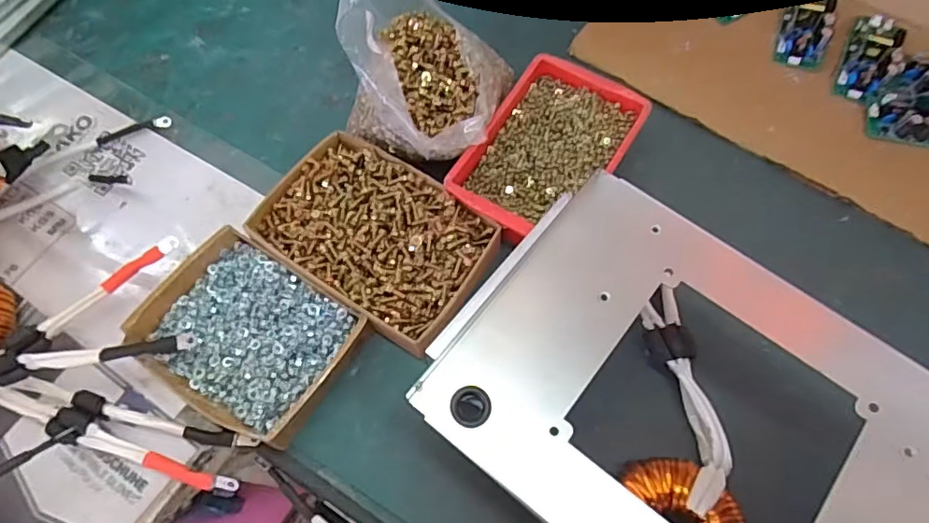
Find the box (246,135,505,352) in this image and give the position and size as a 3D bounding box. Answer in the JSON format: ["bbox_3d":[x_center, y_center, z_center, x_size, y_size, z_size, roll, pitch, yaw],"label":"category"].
[{"bbox_3d":[-0.085,-0.022,0.554,0.214,0.048,0.144,34,70,15],"label":"box"}]

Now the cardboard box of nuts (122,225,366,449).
[{"bbox_3d":[-0.195,0.068,0.517,0.183,0.035,0.137,30,69,14],"label":"cardboard box of nuts"}]

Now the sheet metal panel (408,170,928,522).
[{"bbox_3d":[0.218,0.144,0.346,0.443,0.034,0.229,36,79,17],"label":"sheet metal panel"}]

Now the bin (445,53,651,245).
[{"bbox_3d":[0.086,-0.105,0.579,0.130,0.056,0.201,29,69,13],"label":"bin"}]

